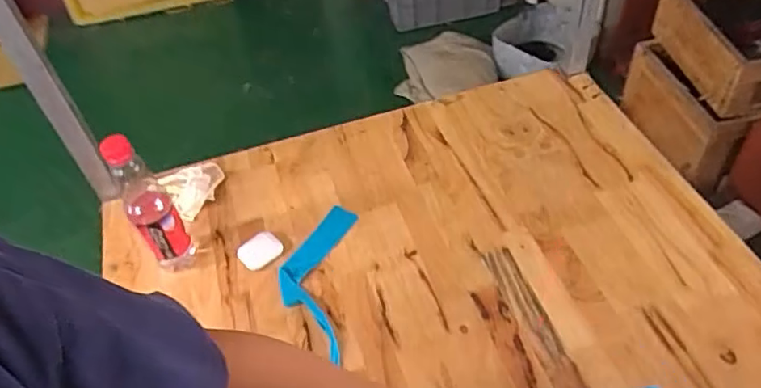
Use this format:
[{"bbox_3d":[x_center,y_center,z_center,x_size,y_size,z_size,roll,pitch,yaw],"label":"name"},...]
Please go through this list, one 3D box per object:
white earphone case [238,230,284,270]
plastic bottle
[{"bbox_3d":[-0.158,0.074,0.793,0.054,0.026,0.039,-31,52,-21],"label":"white earphone case"},{"bbox_3d":[-0.275,0.024,0.735,0.049,0.239,0.050,-27,51,-18],"label":"plastic bottle"}]

